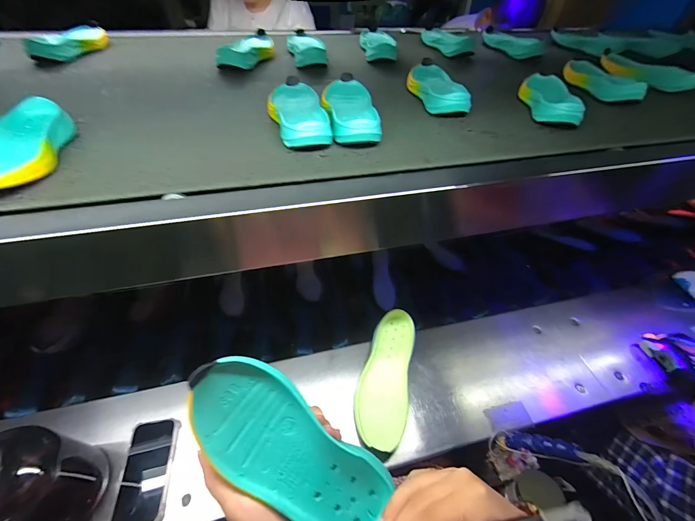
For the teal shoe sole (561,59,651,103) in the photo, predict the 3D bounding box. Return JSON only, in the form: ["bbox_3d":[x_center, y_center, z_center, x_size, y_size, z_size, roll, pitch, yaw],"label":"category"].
[{"bbox_3d":[0.542,-0.391,0.659,0.058,0.040,0.205,-12,53,-13],"label":"teal shoe sole"}]

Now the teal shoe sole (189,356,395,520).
[{"bbox_3d":[-0.050,0.163,0.260,0.198,0.023,0.077,43,57,-5],"label":"teal shoe sole"}]

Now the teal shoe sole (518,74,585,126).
[{"bbox_3d":[0.377,-0.312,0.575,0.076,0.043,0.193,13,52,6],"label":"teal shoe sole"}]

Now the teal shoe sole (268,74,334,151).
[{"bbox_3d":[-0.082,-0.247,0.491,0.083,0.033,0.206,-8,53,-10],"label":"teal shoe sole"}]

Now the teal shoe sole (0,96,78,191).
[{"bbox_3d":[-0.412,-0.136,0.379,0.082,0.040,0.184,-10,53,-12],"label":"teal shoe sole"}]

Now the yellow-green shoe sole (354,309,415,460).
[{"bbox_3d":[0.078,0.233,0.620,0.097,0.049,0.282,13,52,6],"label":"yellow-green shoe sole"}]

